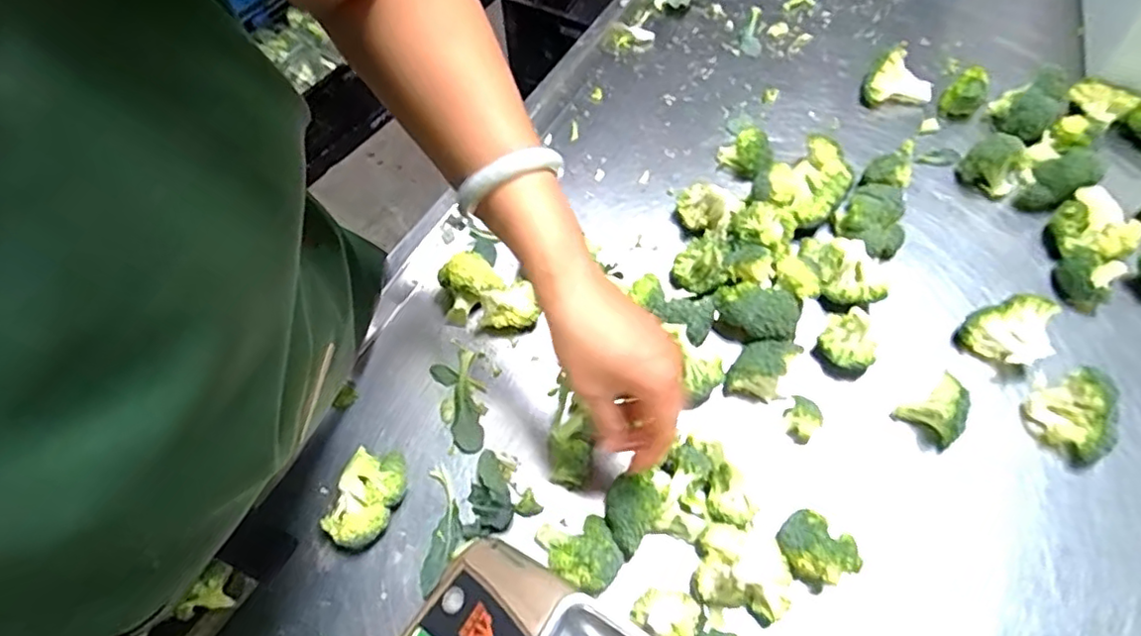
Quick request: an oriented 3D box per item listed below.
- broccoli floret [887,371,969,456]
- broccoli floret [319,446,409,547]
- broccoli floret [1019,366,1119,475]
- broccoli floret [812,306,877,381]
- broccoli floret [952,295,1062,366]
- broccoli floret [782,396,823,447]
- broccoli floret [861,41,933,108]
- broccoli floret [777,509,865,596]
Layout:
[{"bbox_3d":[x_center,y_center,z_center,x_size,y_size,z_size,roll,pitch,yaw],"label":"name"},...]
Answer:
[{"bbox_3d":[0.308,0.074,0.512,0.053,0.047,0.047,-35,66,-15],"label":"broccoli floret"},{"bbox_3d":[-0.160,0.144,0.499,0.049,0.039,0.077,16,64,11],"label":"broccoli floret"},{"bbox_3d":[0.412,0.079,0.500,0.054,0.054,0.069,-16,62,-6],"label":"broccoli floret"},{"bbox_3d":[0.236,0.023,0.542,0.034,0.054,0.050,-16,62,-5],"label":"broccoli floret"},{"bbox_3d":[0.384,0.010,0.544,0.059,0.043,0.060,-39,67,-17],"label":"broccoli floret"},{"bbox_3d":[0.192,0.087,0.524,0.029,0.044,0.027,37,70,20],"label":"broccoli floret"},{"bbox_3d":[0.360,-0.258,0.684,0.070,0.039,0.060,29,67,17],"label":"broccoli floret"},{"bbox_3d":[0.180,0.175,0.465,0.053,0.057,0.039,33,68,19],"label":"broccoli floret"}]

